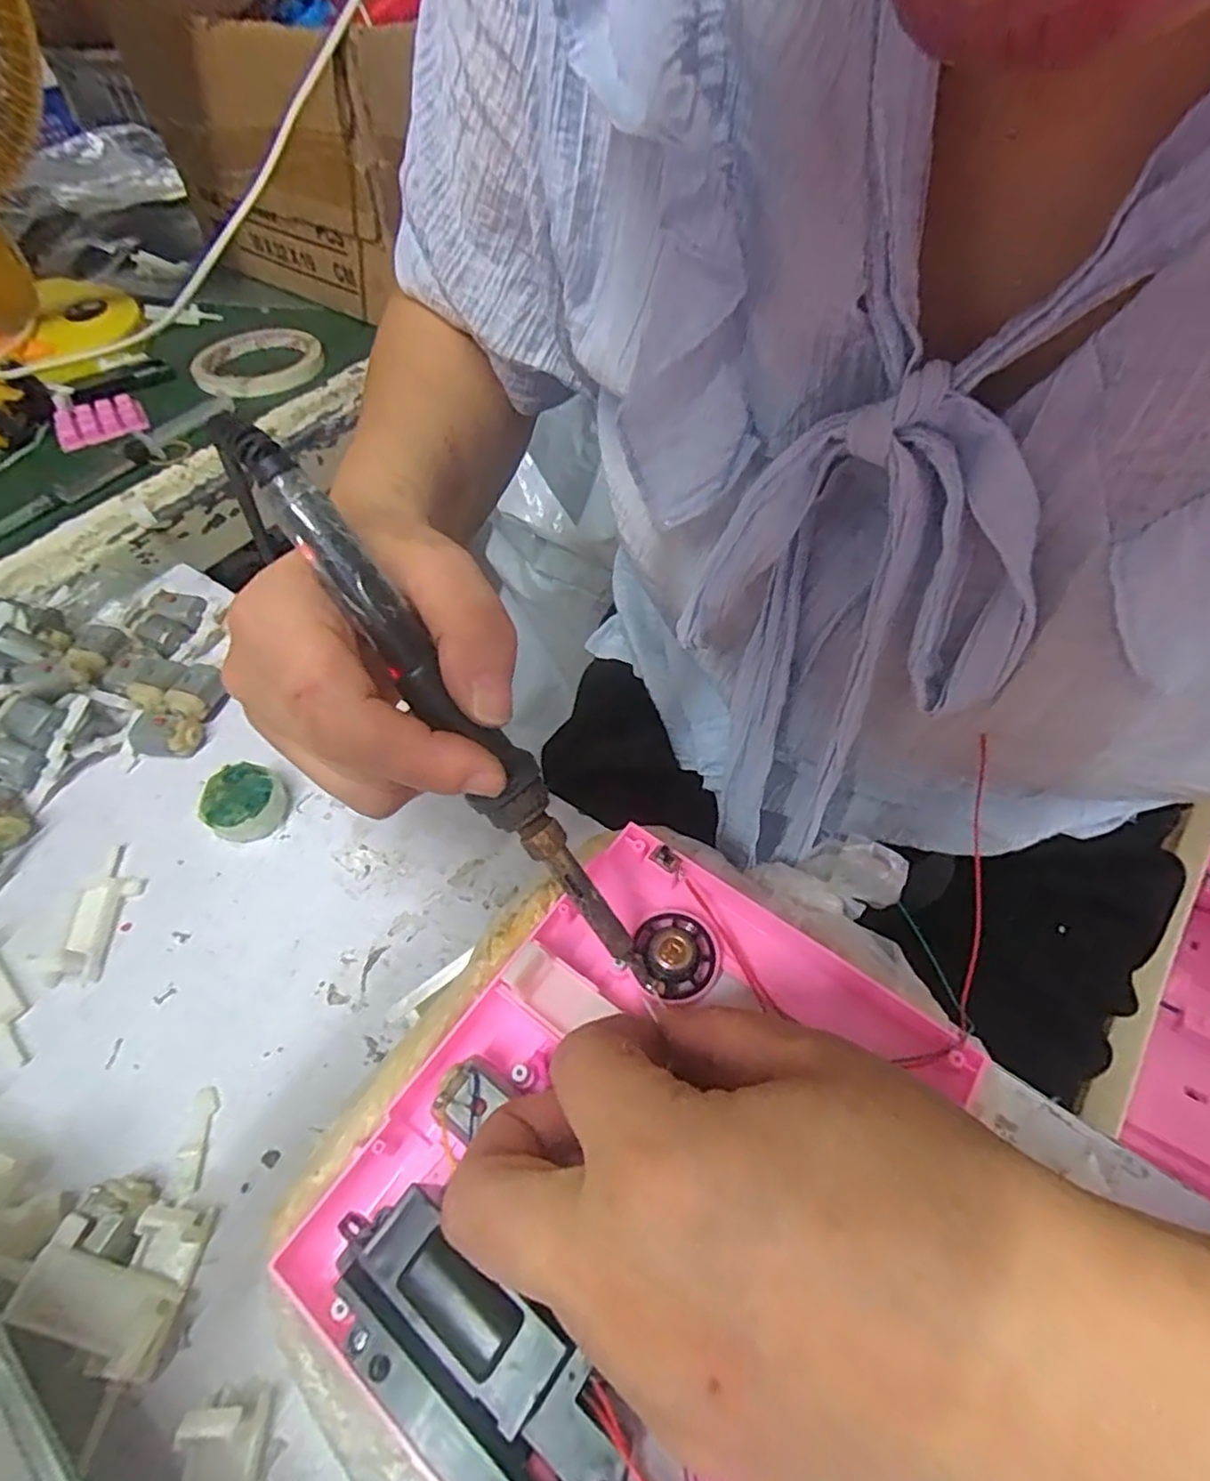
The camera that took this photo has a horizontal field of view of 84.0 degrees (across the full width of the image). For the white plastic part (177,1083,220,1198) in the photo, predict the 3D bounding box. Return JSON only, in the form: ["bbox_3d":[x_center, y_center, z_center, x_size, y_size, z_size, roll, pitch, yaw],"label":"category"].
[{"bbox_3d":[-0.139,0.135,0.228,0.008,0.004,0.032,-5,54,-2],"label":"white plastic part"}]

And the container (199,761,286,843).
[{"bbox_3d":[-0.160,0.028,0.298,0.030,0.018,0.030,0,54,1],"label":"container"}]

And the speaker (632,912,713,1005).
[{"bbox_3d":[0.023,0.070,0.222,0.027,0.011,0.027,0,54,1],"label":"speaker"}]

